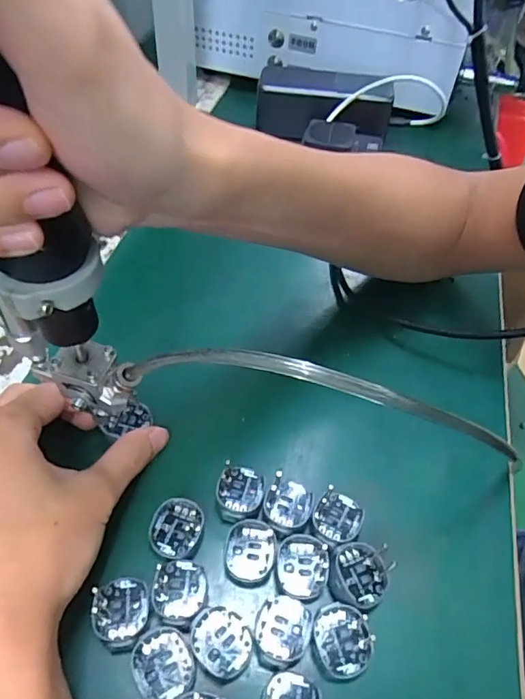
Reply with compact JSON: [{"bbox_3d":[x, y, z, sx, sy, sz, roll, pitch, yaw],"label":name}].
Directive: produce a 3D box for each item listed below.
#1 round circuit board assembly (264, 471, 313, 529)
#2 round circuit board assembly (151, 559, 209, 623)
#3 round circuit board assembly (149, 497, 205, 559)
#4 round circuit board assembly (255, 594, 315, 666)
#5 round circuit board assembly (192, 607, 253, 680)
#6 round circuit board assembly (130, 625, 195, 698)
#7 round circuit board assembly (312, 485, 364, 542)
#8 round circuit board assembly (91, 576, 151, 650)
[{"bbox_3d":[0.014,0.079,0.264,0.024,0.004,0.027,21,53,14],"label":"round circuit board assembly"},{"bbox_3d":[-0.038,0.112,0.237,0.024,0.004,0.027,5,51,2],"label":"round circuit board assembly"},{"bbox_3d":[-0.043,0.088,0.254,0.024,0.004,0.028,9,51,4],"label":"round circuit board assembly"},{"bbox_3d":[0.010,0.126,0.229,0.024,0.005,0.027,9,51,5],"label":"round circuit board assembly"},{"bbox_3d":[-0.018,0.128,0.224,0.028,0.004,0.025,35,57,23],"label":"round circuit board assembly"},{"bbox_3d":[-0.042,0.133,0.215,0.024,0.004,0.029,-13,52,-13],"label":"round circuit board assembly"},{"bbox_3d":[0.039,0.085,0.260,0.024,0.004,0.026,1,51,-2],"label":"round circuit board assembly"},{"bbox_3d":[-0.064,0.117,0.228,0.025,0.004,0.028,-1,51,-3],"label":"round circuit board assembly"}]

